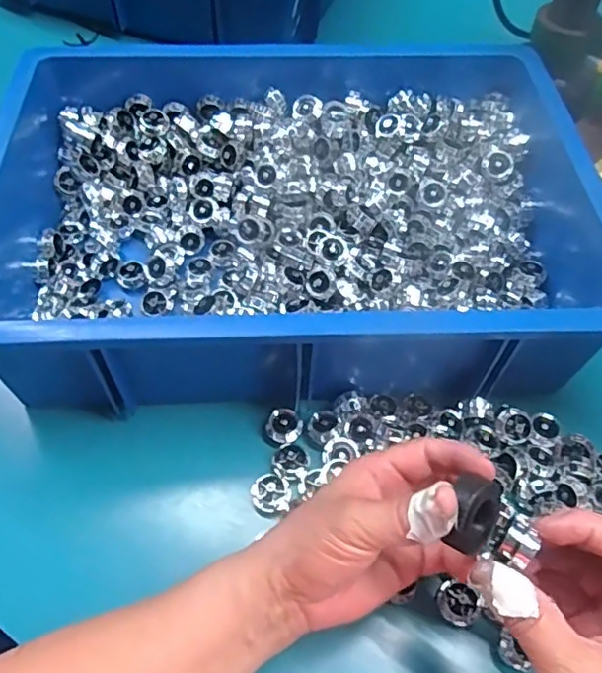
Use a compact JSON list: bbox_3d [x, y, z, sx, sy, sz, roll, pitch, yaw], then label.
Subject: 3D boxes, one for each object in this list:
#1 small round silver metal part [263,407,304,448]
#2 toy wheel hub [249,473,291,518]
[{"bbox_3d":[-0.012,0.063,0.413,0.023,0.009,0.026,32,62,19],"label":"small round silver metal part"},{"bbox_3d":[-0.020,0.102,0.388,0.026,0.014,0.026,0,57,0],"label":"toy wheel hub"}]

